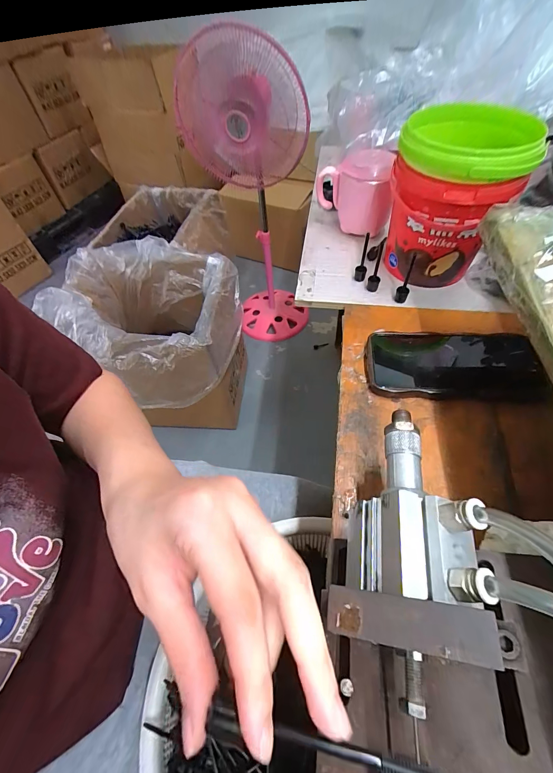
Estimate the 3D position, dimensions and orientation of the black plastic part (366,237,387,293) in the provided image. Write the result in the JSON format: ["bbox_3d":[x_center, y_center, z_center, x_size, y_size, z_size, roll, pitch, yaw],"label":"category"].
[{"bbox_3d":[0.124,-0.146,0.401,0.015,0.067,0.018,11,57,11],"label":"black plastic part"}]

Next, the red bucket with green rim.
[{"bbox_3d":[0.195,-0.209,0.380,0.127,0.152,0.130,16,58,14],"label":"red bucket with green rim"}]

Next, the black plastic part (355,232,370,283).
[{"bbox_3d":[0.110,-0.165,0.409,0.014,0.063,0.019,11,57,11],"label":"black plastic part"}]

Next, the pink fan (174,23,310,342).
[{"bbox_3d":[-0.071,-0.548,1.070,0.343,0.853,0.275,-5,56,1],"label":"pink fan"}]

